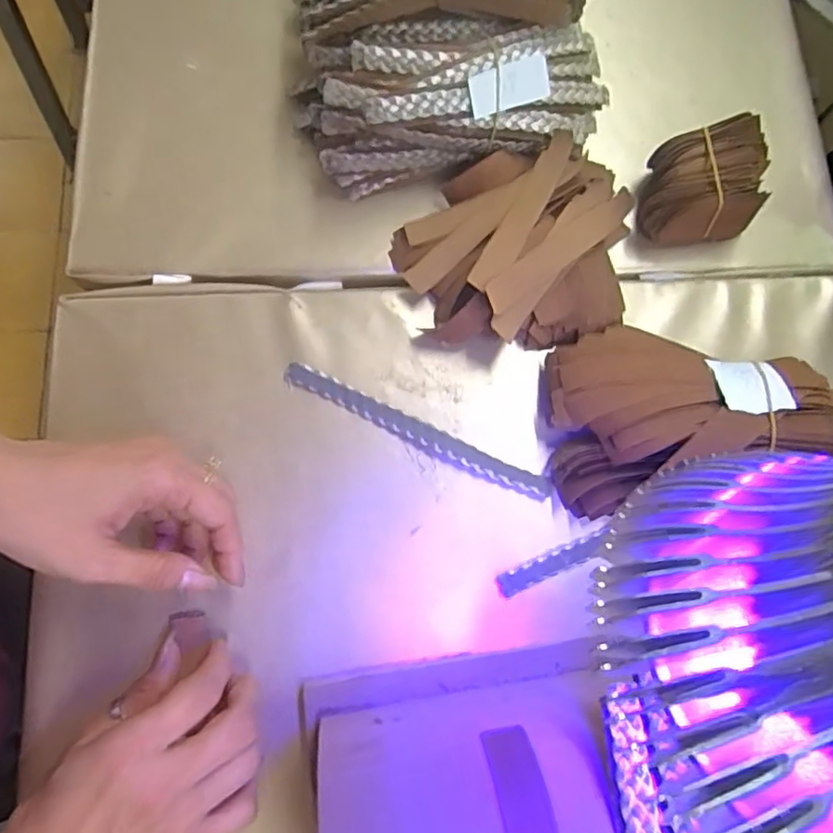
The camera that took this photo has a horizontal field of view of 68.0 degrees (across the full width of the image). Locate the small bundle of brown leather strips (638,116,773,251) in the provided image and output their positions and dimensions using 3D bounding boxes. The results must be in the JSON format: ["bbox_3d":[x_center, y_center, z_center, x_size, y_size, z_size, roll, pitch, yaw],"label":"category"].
[{"bbox_3d":[0.186,-0.152,0.404,0.073,0.054,0.057,-6,76,-5],"label":"small bundle of brown leather strips"}]

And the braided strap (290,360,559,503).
[{"bbox_3d":[0.000,0.010,0.369,0.170,0.010,0.017,25,76,1],"label":"braided strap"}]

